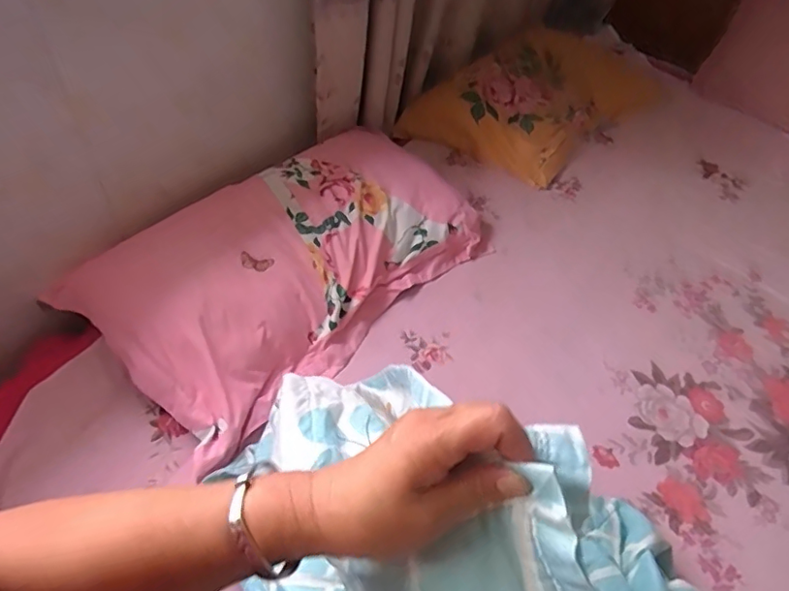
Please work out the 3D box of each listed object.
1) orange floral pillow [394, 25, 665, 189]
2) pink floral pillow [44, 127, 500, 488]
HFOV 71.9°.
[{"bbox_3d":[0.405,-0.535,1.425,0.386,0.114,0.801,35,56,22],"label":"orange floral pillow"},{"bbox_3d":[-0.168,-0.074,0.970,0.371,0.122,0.669,38,57,24],"label":"pink floral pillow"}]

